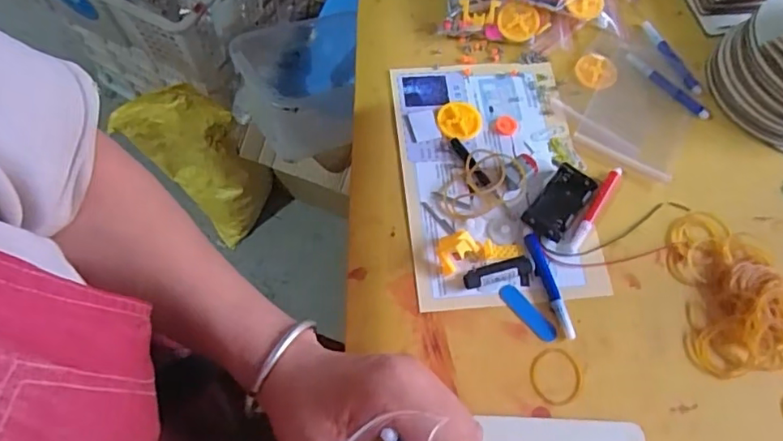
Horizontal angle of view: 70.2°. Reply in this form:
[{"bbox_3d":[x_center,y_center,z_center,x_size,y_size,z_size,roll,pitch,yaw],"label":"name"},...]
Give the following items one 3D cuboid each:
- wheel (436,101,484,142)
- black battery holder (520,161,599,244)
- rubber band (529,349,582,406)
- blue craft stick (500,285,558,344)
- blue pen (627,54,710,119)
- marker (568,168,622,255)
[{"bbox_3d":[0.054,-0.079,0.442,0.034,0.006,0.034,1,66,-3],"label":"wheel"},{"bbox_3d":[0.124,-0.015,0.408,0.031,0.016,0.060,36,69,12],"label":"black battery holder"},{"bbox_3d":[0.109,0.104,0.369,0.033,0.004,0.037,28,67,9],"label":"rubber band"},{"bbox_3d":[0.094,0.064,0.382,0.013,0.004,0.047,-38,73,-18],"label":"blue craft stick"},{"bbox_3d":[0.230,-0.112,0.465,0.011,0.005,0.081,-42,74,-19],"label":"blue pen"},{"bbox_3d":[0.151,-0.008,0.412,0.009,0.007,0.079,32,68,11],"label":"marker"}]

